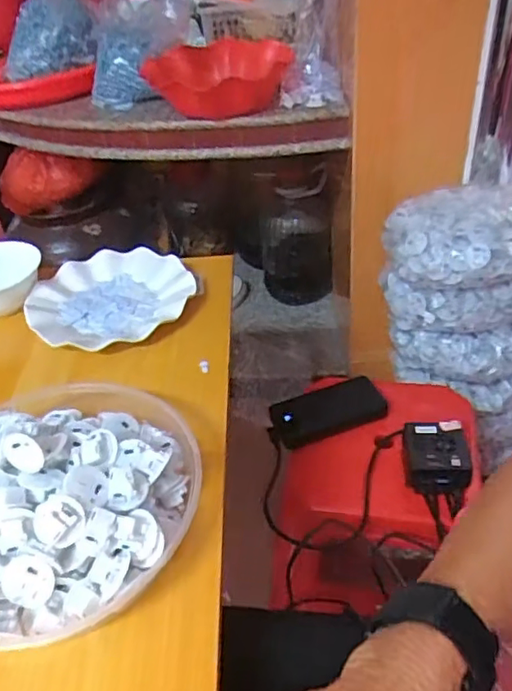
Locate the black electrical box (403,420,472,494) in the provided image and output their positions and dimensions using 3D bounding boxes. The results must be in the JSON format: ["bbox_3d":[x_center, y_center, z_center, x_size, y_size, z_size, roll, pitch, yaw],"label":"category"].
[{"bbox_3d":[0.224,0.138,0.742,0.076,0.054,0.086,0,41,7],"label":"black electrical box"}]

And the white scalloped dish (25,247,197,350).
[{"bbox_3d":[-0.166,-0.054,0.684,0.181,0.023,0.176,-4,41,3],"label":"white scalloped dish"}]

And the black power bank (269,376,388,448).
[{"bbox_3d":[0.101,0.093,0.837,0.164,0.039,0.070,-14,41,-9],"label":"black power bank"}]

